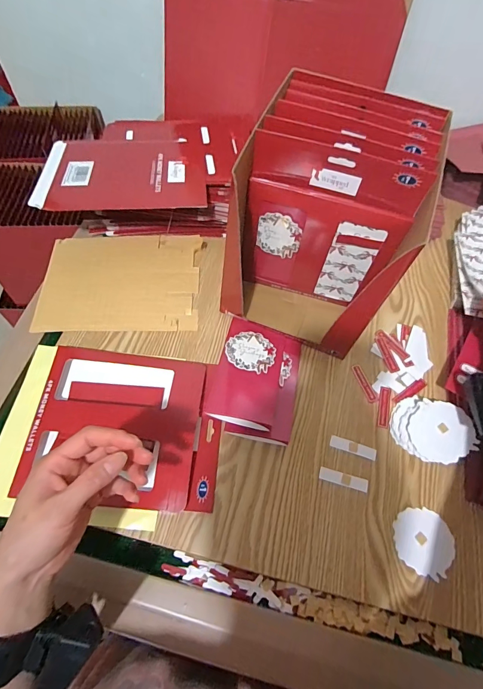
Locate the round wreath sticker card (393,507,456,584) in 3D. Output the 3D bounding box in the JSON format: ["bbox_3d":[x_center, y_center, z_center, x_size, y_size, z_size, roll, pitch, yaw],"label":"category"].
[{"bbox_3d":[0.208,0.225,0.413,0.066,0.004,0.066,0,60,0],"label":"round wreath sticker card"}]

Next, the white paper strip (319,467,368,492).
[{"bbox_3d":[0.126,0.166,0.443,0.059,0.004,0.016,16,62,5],"label":"white paper strip"}]

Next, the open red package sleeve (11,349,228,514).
[{"bbox_3d":[-0.138,0.095,0.450,0.223,0.021,0.194,5,61,-1],"label":"open red package sleeve"}]

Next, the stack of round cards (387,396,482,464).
[{"bbox_3d":[0.243,0.110,0.466,0.083,0.031,0.089,-28,66,-17],"label":"stack of round cards"}]

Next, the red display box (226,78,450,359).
[{"bbox_3d":[0.108,-0.158,0.489,0.191,0.230,0.239,23,63,9],"label":"red display box"}]

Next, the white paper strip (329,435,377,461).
[{"bbox_3d":[0.144,0.133,0.464,0.059,0.004,0.014,18,68,6],"label":"white paper strip"}]

